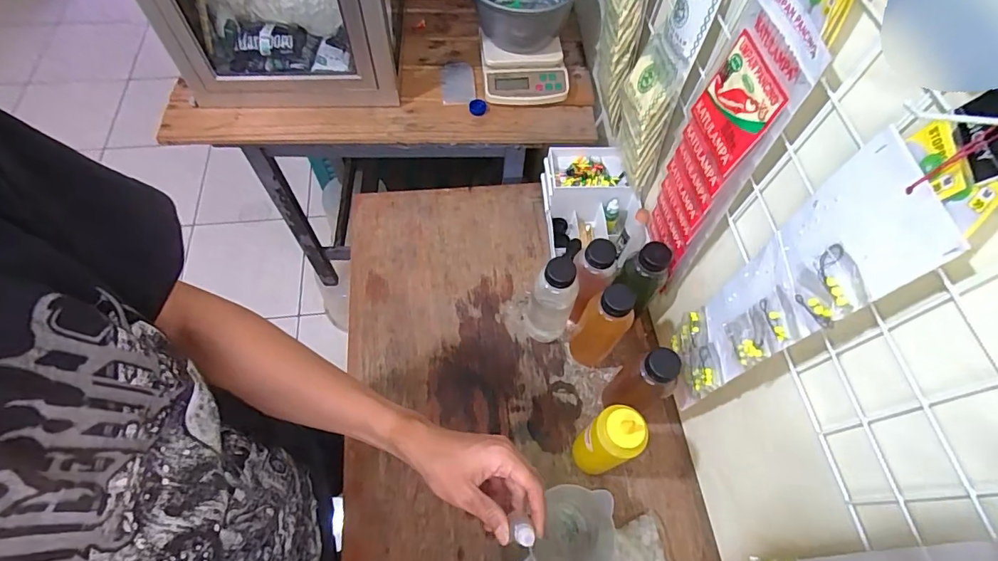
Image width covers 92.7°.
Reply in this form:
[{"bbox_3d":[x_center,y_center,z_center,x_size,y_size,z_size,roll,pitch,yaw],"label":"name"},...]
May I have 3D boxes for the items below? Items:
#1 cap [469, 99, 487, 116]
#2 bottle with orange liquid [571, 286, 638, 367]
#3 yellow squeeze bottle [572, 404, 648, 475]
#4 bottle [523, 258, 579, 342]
[{"bbox_3d":[-0.040,-0.325,0.893,0.031,0.017,0.031,2,62,-3],"label":"cap"},{"bbox_3d":[0.144,0.068,0.681,0.063,0.194,0.056,29,64,11],"label":"bottle with orange liquid"},{"bbox_3d":[0.135,0.206,0.608,0.052,0.185,0.059,-22,66,-15],"label":"yellow squeeze bottle"},{"bbox_3d":[0.077,0.028,0.698,0.067,0.190,0.063,25,63,9],"label":"bottle"}]

